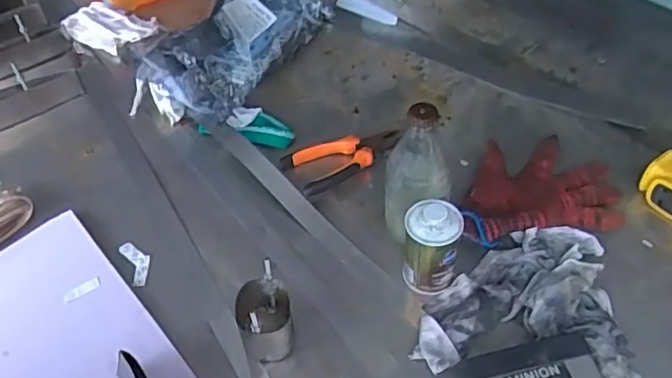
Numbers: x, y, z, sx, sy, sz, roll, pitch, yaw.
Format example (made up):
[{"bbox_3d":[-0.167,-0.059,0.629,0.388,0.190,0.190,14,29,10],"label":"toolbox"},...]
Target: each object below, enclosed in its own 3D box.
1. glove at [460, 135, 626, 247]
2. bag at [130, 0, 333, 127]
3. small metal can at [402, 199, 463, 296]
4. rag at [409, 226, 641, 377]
[{"bbox_3d":[0.225,-0.009,0.685,0.195,0.044,0.139,-11,49,-7],"label":"glove"},{"bbox_3d":[-0.140,-0.230,0.874,0.148,0.093,0.318,21,53,21],"label":"bag"},{"bbox_3d":[0.094,0.057,0.603,0.052,0.093,0.048,-2,48,2],"label":"small metal can"},{"bbox_3d":[0.186,0.104,0.598,0.192,0.035,0.179,5,49,8],"label":"rag"}]

